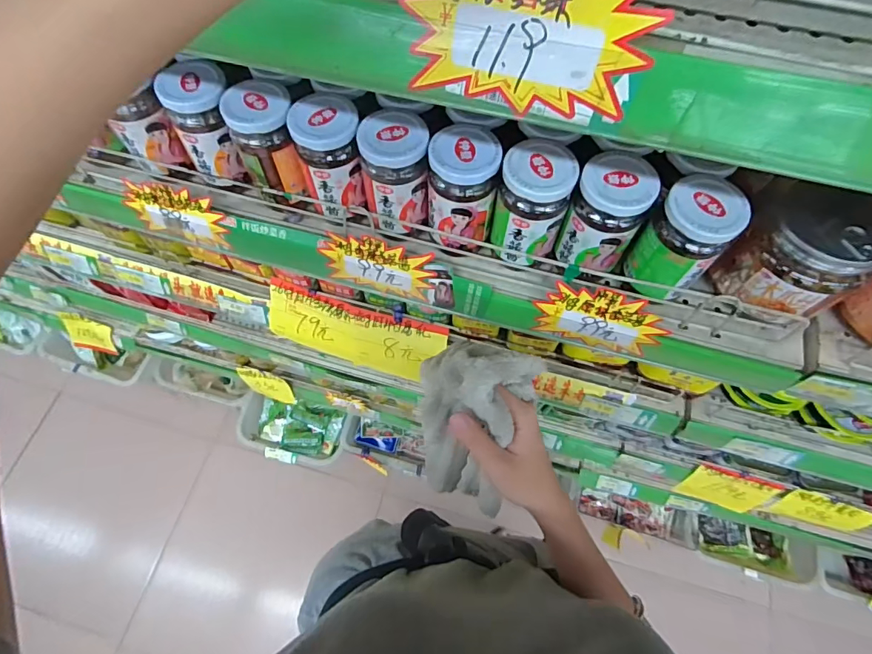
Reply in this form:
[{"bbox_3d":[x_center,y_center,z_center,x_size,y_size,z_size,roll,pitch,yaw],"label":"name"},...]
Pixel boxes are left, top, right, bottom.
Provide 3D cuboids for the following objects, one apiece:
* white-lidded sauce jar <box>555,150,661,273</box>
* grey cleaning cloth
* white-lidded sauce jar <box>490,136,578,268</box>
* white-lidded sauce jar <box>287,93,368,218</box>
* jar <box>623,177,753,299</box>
[{"bbox_3d":[0.146,-0.095,0.406,0.059,0.091,0.061,0,66,0],"label":"white-lidded sauce jar"},{"bbox_3d":[0.031,0.079,0.403,0.086,0.101,0.123,18,68,8],"label":"grey cleaning cloth"},{"bbox_3d":[0.084,-0.105,0.414,0.059,0.097,0.064,0,66,0],"label":"white-lidded sauce jar"},{"bbox_3d":[-0.097,-0.156,0.433,0.059,0.090,0.067,-11,67,-4],"label":"white-lidded sauce jar"},{"bbox_3d":[0.208,-0.074,0.397,0.062,0.091,0.064,30,70,13],"label":"jar"}]

